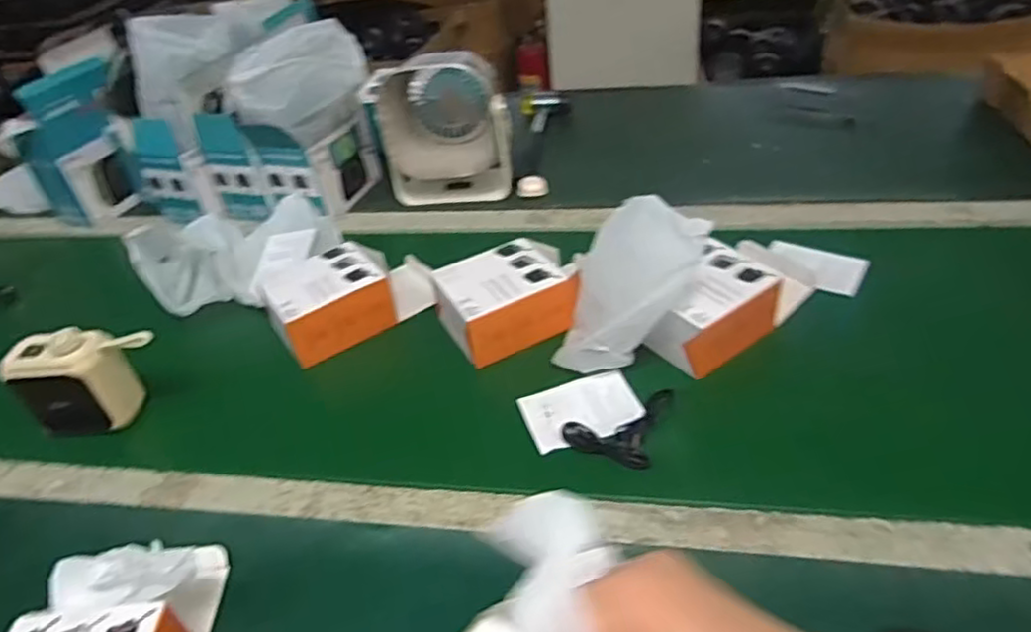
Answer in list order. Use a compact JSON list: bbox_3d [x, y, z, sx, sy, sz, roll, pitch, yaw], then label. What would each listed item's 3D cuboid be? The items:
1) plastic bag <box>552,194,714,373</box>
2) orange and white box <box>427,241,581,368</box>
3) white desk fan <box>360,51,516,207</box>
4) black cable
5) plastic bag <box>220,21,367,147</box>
[{"bbox_3d":[0.109,-0.036,0.613,0.123,0.122,0.138,6,41,16],"label":"plastic bag"},{"bbox_3d":[-0.009,-0.019,0.678,0.130,0.054,0.108,-20,41,-14],"label":"orange and white box"},{"bbox_3d":[-0.088,-0.256,0.904,0.165,0.171,0.149,-4,39,5],"label":"white desk fan"},{"bbox_3d":[0.090,0.088,0.580,0.073,0.023,0.084,11,43,22],"label":"black cable"},{"bbox_3d":[-0.266,-0.290,0.836,0.170,0.118,0.103,-26,43,-21],"label":"plastic bag"}]

